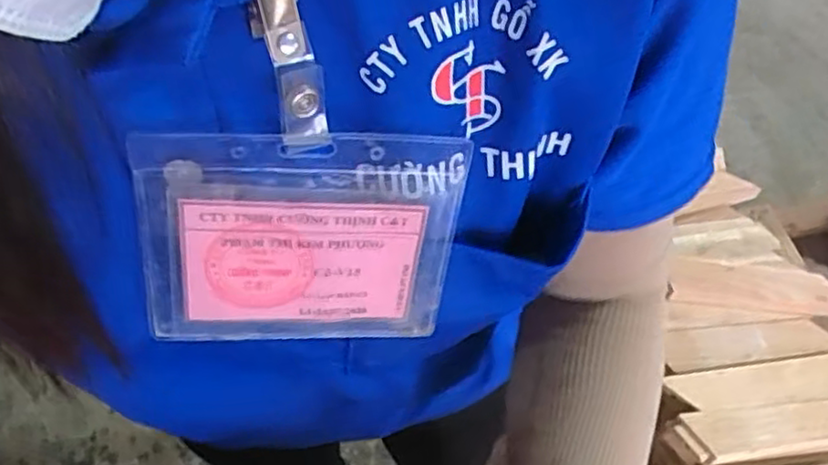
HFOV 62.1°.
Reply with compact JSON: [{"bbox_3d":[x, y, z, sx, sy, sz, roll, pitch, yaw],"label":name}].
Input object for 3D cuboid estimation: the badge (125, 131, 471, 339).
[{"bbox_3d":[-0.037,0.004,0.229,0.100,0.082,0.006,0,35,-13],"label":"badge"}]

